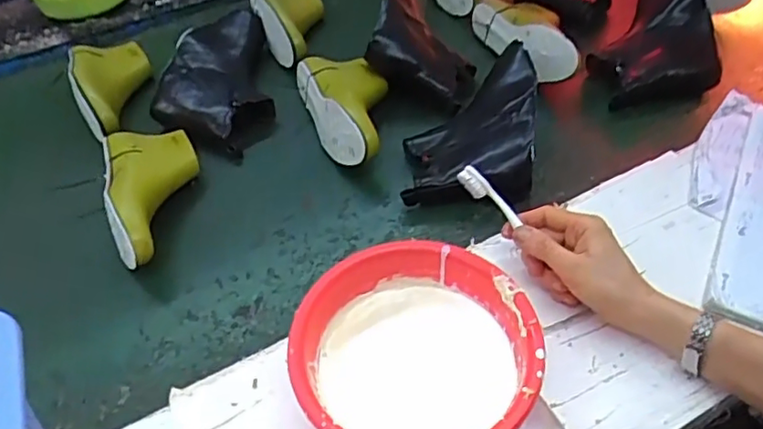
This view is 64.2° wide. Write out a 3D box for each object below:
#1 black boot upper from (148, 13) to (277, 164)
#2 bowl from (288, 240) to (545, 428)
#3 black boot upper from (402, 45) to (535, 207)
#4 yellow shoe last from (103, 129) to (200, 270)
[{"bbox_3d":[-0.244,-0.197,0.869,0.161,0.061,0.292,-11,48,-6],"label":"black boot upper"},{"bbox_3d":[0.027,0.119,0.493,0.184,0.070,0.186,-2,47,2],"label":"bowl"},{"bbox_3d":[0.109,-0.116,0.747,0.148,0.074,0.242,5,48,9],"label":"black boot upper"},{"bbox_3d":[-0.267,-0.033,0.717,0.104,0.062,0.221,-18,49,-12],"label":"yellow shoe last"}]

